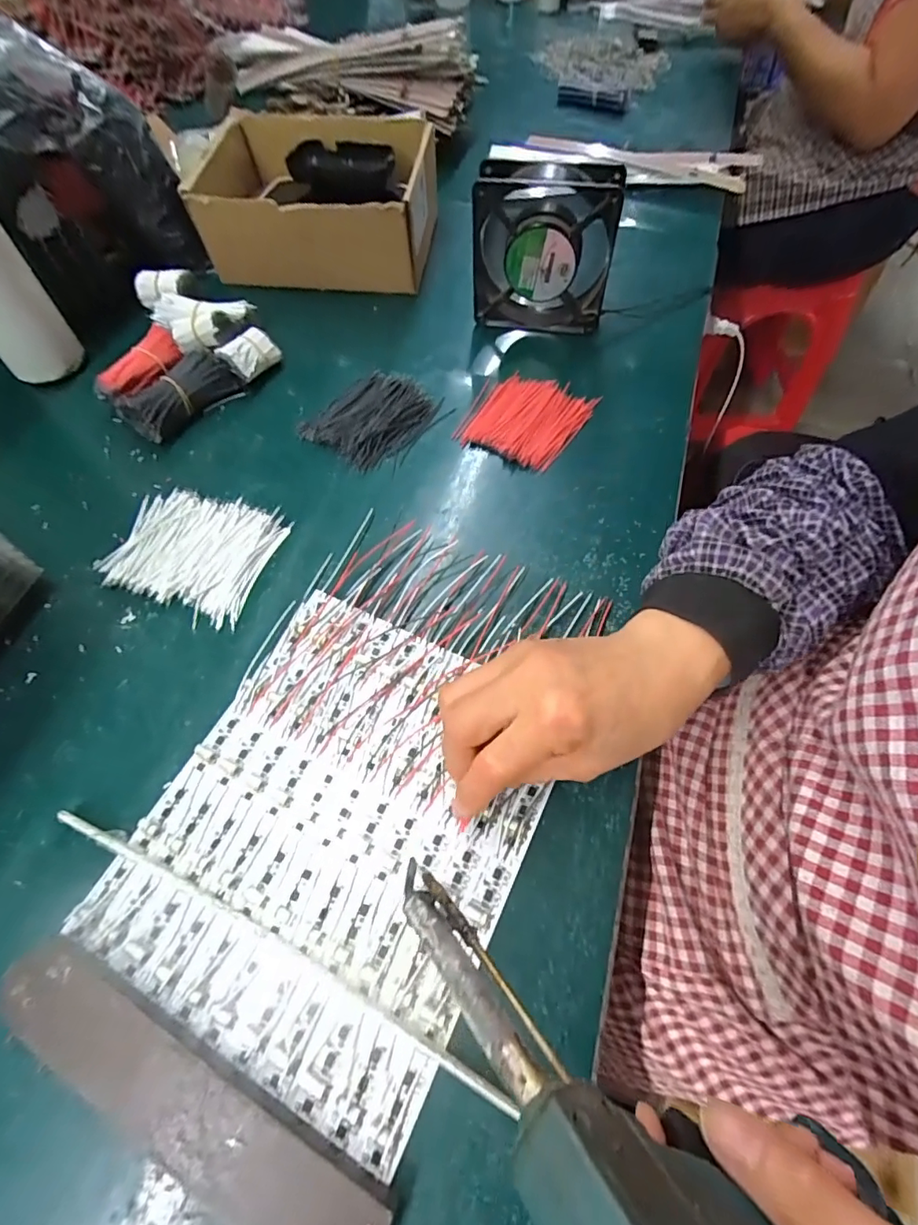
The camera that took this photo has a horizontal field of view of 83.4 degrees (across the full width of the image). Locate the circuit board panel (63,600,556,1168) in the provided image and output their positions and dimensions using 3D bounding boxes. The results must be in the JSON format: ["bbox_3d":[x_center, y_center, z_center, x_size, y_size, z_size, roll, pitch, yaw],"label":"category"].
[{"bbox_3d":[-0.064,0.111,0.287,0.193,0.008,0.224,24,64,14],"label":"circuit board panel"}]

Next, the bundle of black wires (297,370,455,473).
[{"bbox_3d":[-0.074,-0.168,0.439,0.092,0.012,0.097,33,66,18],"label":"bundle of black wires"}]

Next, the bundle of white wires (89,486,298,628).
[{"bbox_3d":[-0.201,-0.048,0.383,0.123,0.007,0.097,13,62,8],"label":"bundle of white wires"}]

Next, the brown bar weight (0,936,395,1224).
[{"bbox_3d":[-0.121,0.210,0.225,0.199,0.020,0.037,25,64,15],"label":"brown bar weight"}]

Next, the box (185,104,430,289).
[{"bbox_3d":[-0.143,-0.437,0.545,0.223,0.080,0.205,4,61,4],"label":"box"}]

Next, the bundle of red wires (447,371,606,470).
[{"bbox_3d":[0.054,-0.166,0.435,0.097,0.012,0.090,24,64,14],"label":"bundle of red wires"}]

